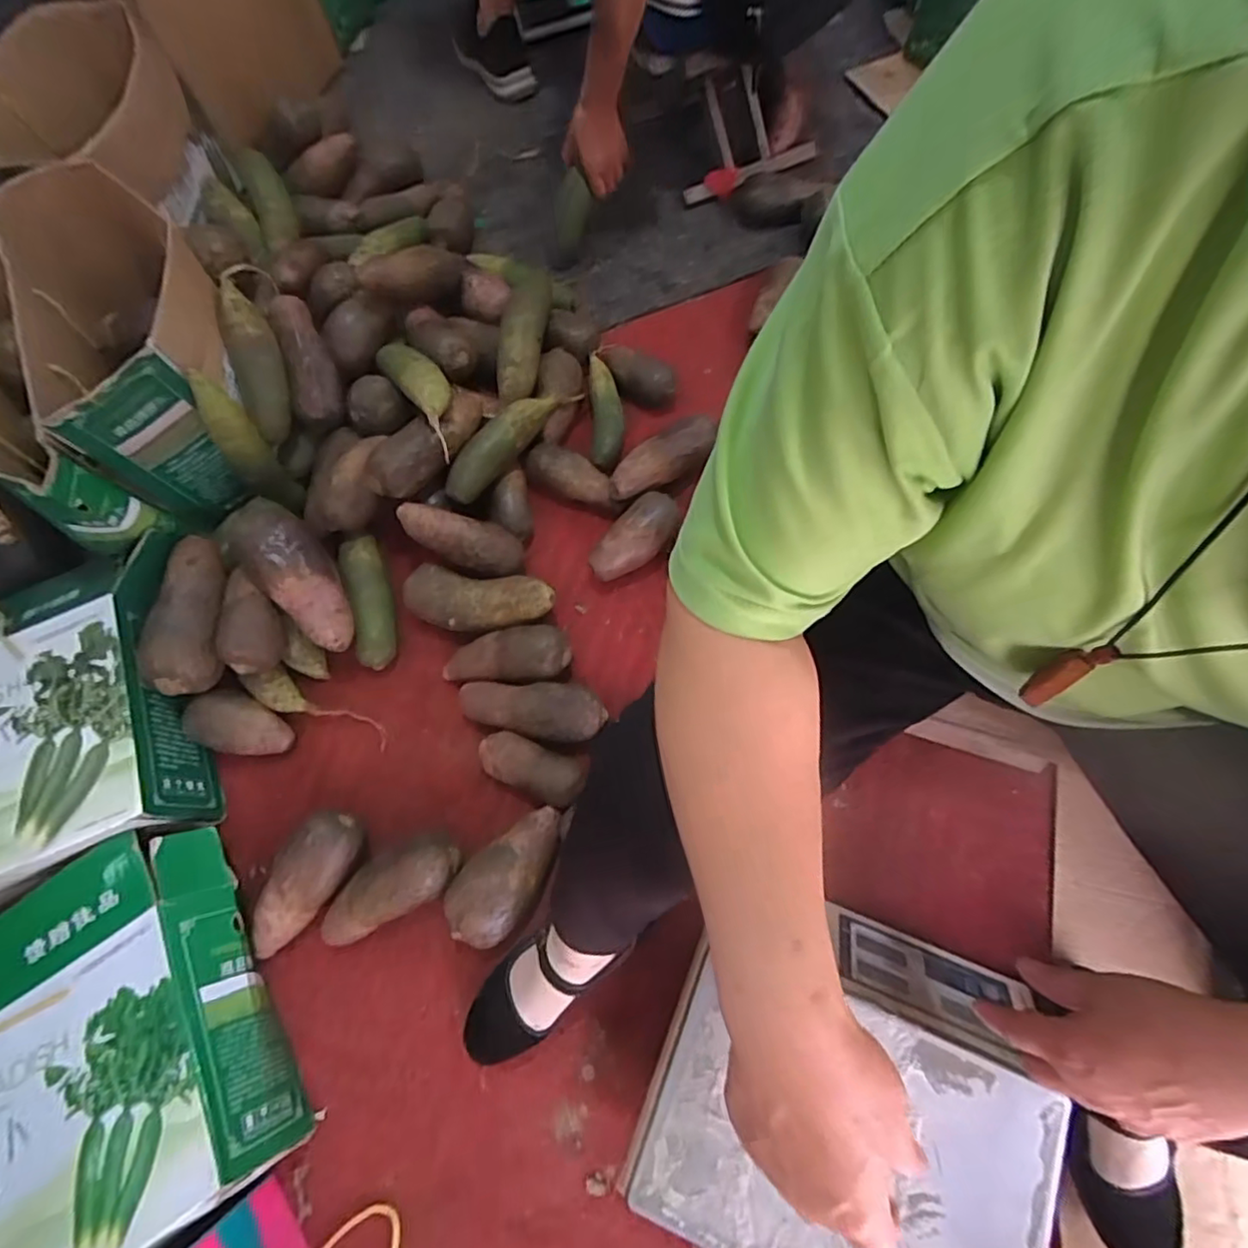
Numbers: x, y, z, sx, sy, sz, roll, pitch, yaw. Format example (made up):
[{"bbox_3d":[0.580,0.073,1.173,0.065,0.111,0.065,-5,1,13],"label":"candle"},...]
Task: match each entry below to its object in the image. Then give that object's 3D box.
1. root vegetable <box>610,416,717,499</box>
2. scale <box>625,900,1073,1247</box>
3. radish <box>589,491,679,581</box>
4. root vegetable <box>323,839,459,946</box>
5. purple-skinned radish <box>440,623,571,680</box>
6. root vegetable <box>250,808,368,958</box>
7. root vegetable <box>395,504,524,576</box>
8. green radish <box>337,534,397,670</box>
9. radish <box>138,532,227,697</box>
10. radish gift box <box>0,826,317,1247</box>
[{"bbox_3d":[0.056,-0.223,0.822,0.173,0.045,0.057,-35,74,-10],"label":"root vegetable"},{"bbox_3d":[0.210,0.448,0.582,0.350,0.089,0.314,22,73,8],"label":"scale"},{"bbox_3d":[0.015,-0.110,0.809,0.140,0.061,0.074,-43,76,-12],"label":"radish"},{"bbox_3d":[-0.263,0.293,0.680,0.166,0.063,0.070,-26,73,-7],"label":"root vegetable"},{"bbox_3d":[-0.148,0.043,0.765,0.163,0.061,0.069,-7,72,-1],"label":"purple-skinned radish"},{"bbox_3d":[-0.358,0.292,0.686,0.069,0.062,0.168,32,75,11],"label":"root vegetable"},{"bbox_3d":[-0.209,-0.108,0.783,0.160,0.050,0.066,21,72,-17],"label":"root vegetable"},{"bbox_3d":[-0.331,-0.036,0.799,0.056,0.047,0.187,-14,72,-4],"label":"green radish"},{"bbox_3d":[-0.515,-0.019,0.720,0.077,0.054,0.197,1,72,3],"label":"radish"},{"bbox_3d":[-0.558,0.442,0.598,0.375,0.135,0.344,-29,73,-8],"label":"radish gift box"}]

